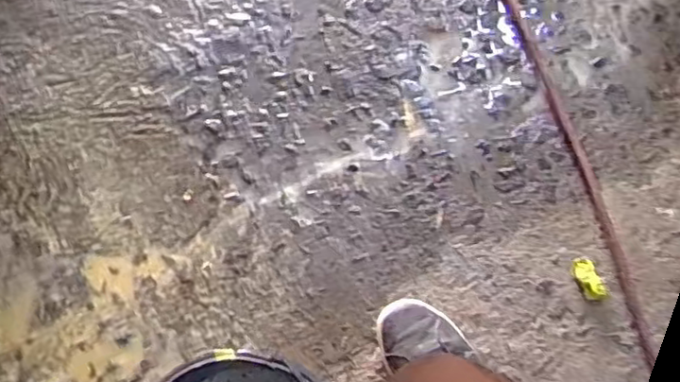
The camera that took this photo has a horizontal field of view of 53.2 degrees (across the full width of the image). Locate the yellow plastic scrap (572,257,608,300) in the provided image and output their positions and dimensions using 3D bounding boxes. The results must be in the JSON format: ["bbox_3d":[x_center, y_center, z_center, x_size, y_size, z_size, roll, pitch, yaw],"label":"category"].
[{"bbox_3d":[0.331,0.118,0.902,0.030,0.016,0.060,-15,75,-4],"label":"yellow plastic scrap"}]

